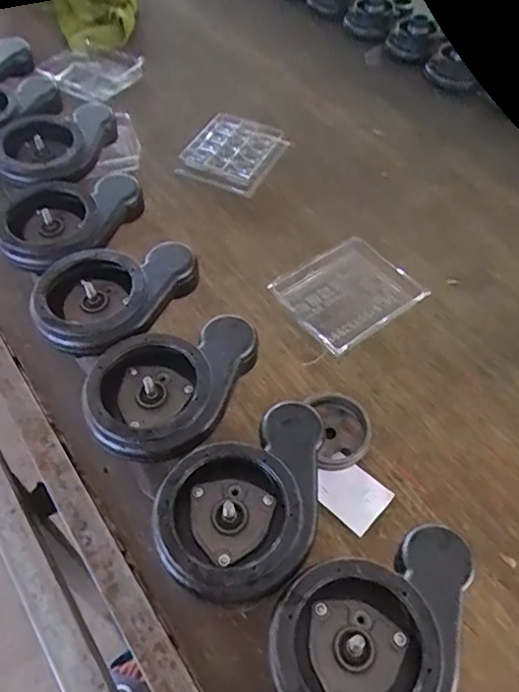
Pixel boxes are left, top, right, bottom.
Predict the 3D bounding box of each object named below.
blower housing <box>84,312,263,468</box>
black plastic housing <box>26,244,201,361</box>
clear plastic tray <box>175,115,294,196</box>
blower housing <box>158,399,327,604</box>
[{"bbox_3d":[-0.081,0.031,0.506,0.123,0.042,0.164,25,57,16],"label":"blower housing"},{"bbox_3d":[-0.151,-0.052,0.569,0.134,0.050,0.157,25,57,16],"label":"black plastic housing"},{"bbox_3d":[-0.045,-0.335,0.959,0.147,0.023,0.184,22,57,14],"label":"clear plastic tray"},{"bbox_3d":[-0.013,0.116,0.442,0.122,0.034,0.165,12,55,7],"label":"blower housing"}]

